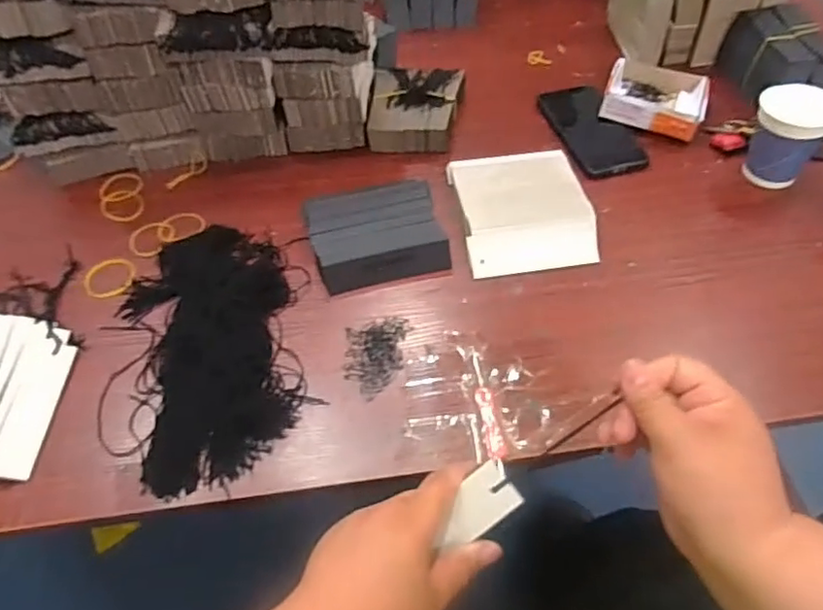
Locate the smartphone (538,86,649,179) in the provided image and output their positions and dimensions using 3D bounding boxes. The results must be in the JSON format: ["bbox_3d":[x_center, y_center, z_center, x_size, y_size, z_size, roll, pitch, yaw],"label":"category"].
[{"bbox_3d":[0.214,-0.214,0.740,0.078,0.015,0.171,-11,52,-6],"label":"smartphone"}]

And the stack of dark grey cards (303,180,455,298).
[{"bbox_3d":[-0.037,-0.074,0.635,0.129,0.030,0.111,-12,52,-7],"label":"stack of dark grey cards"}]

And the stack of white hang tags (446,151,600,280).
[{"bbox_3d":[0.115,-0.103,0.646,0.134,0.038,0.151,-10,52,-5],"label":"stack of white hang tags"}]

